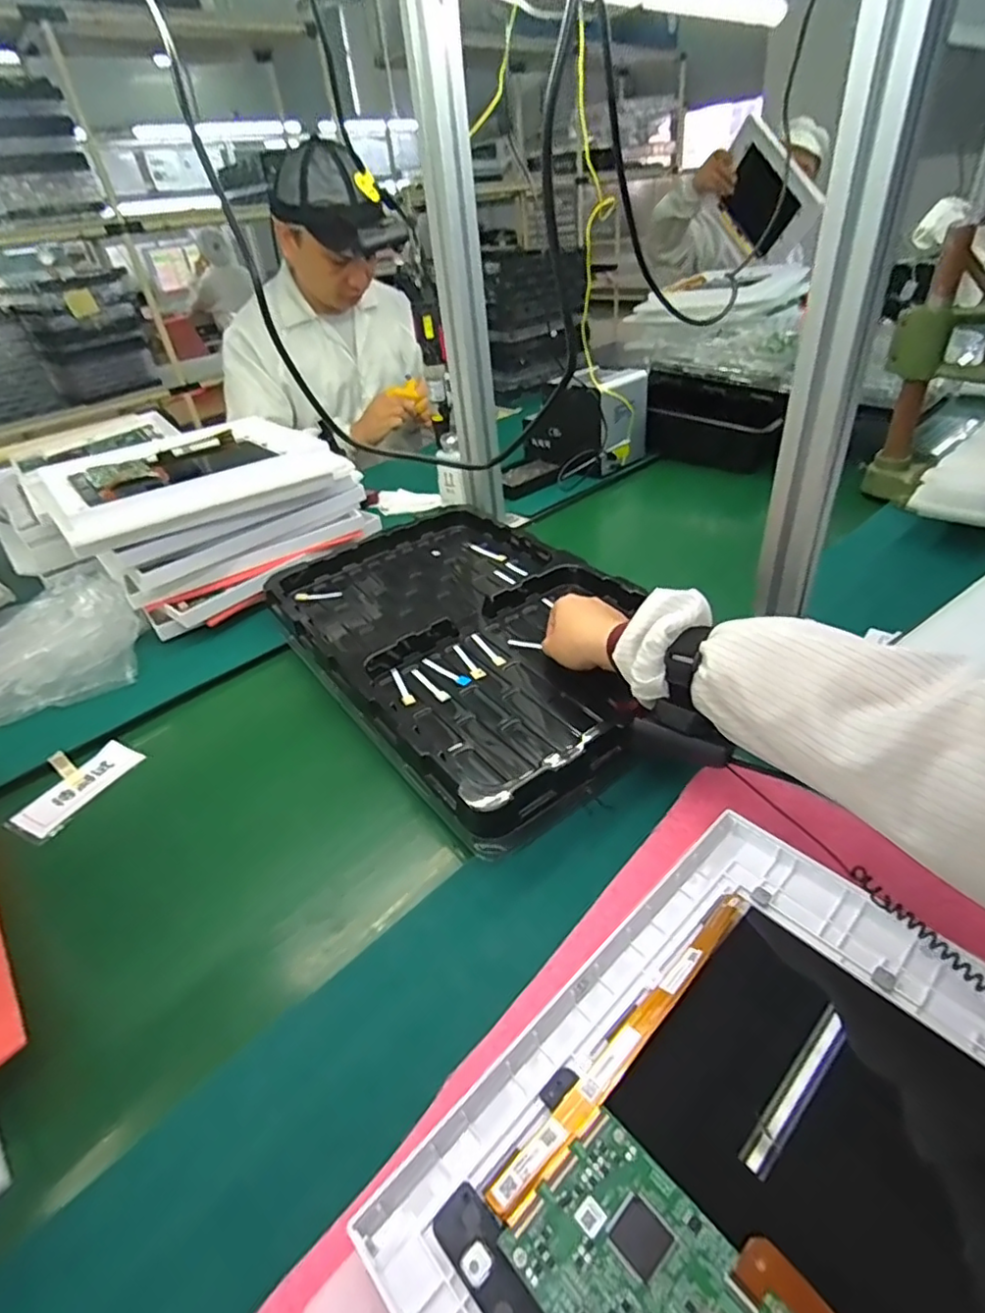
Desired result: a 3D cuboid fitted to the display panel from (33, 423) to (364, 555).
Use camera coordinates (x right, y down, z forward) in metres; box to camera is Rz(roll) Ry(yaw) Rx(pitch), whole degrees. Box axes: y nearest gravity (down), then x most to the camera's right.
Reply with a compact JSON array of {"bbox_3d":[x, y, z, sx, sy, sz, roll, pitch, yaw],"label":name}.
[{"bbox_3d":[-0.393,-0.240,0.799,0.325,0.045,0.254,-28,42,-26],"label":"display panel"}]

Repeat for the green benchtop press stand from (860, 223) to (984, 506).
[{"bbox_3d":[0.603,-0.364,0.793,0.161,0.292,0.106,18,43,28],"label":"green benchtop press stand"}]

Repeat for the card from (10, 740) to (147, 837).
[{"bbox_3d":[-0.390,0.122,0.573,0.053,0.006,0.107,18,41,21],"label":"card"}]

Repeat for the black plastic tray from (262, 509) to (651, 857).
[{"bbox_3d":[-0.022,-0.034,0.639,0.307,0.038,0.467,-28,42,-26],"label":"black plastic tray"}]

